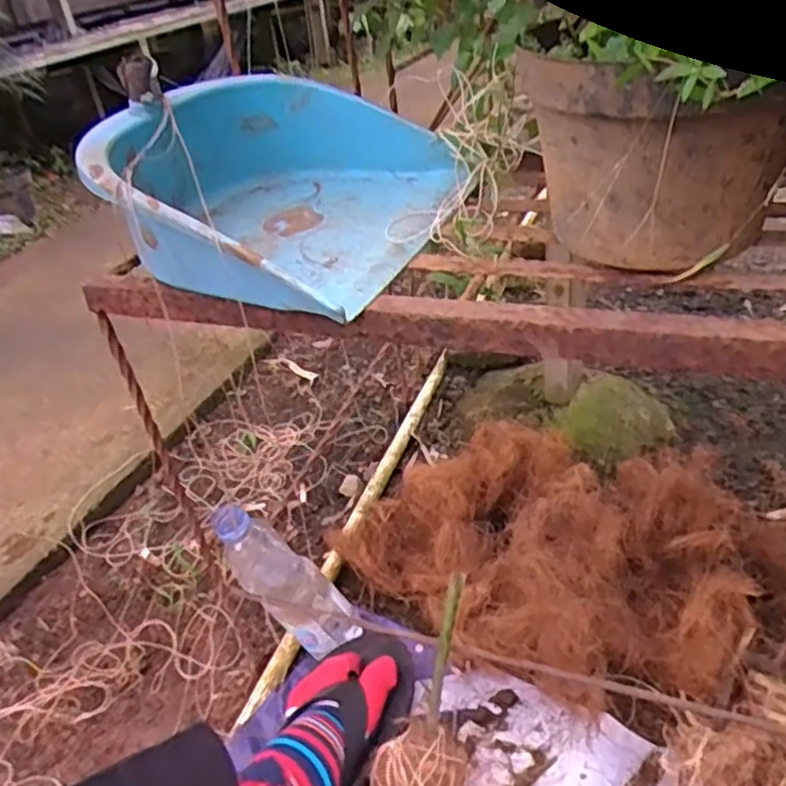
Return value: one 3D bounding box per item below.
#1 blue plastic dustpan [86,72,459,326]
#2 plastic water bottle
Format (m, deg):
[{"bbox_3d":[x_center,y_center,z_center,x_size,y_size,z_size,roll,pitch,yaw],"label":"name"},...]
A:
[{"bbox_3d":[-0.074,-0.158,0.525,0.231,0.090,0.247,9,37,24],"label":"blue plastic dustpan"},{"bbox_3d":[-0.110,0.199,0.738,0.058,0.230,0.061,-24,32,19],"label":"plastic water bottle"}]

